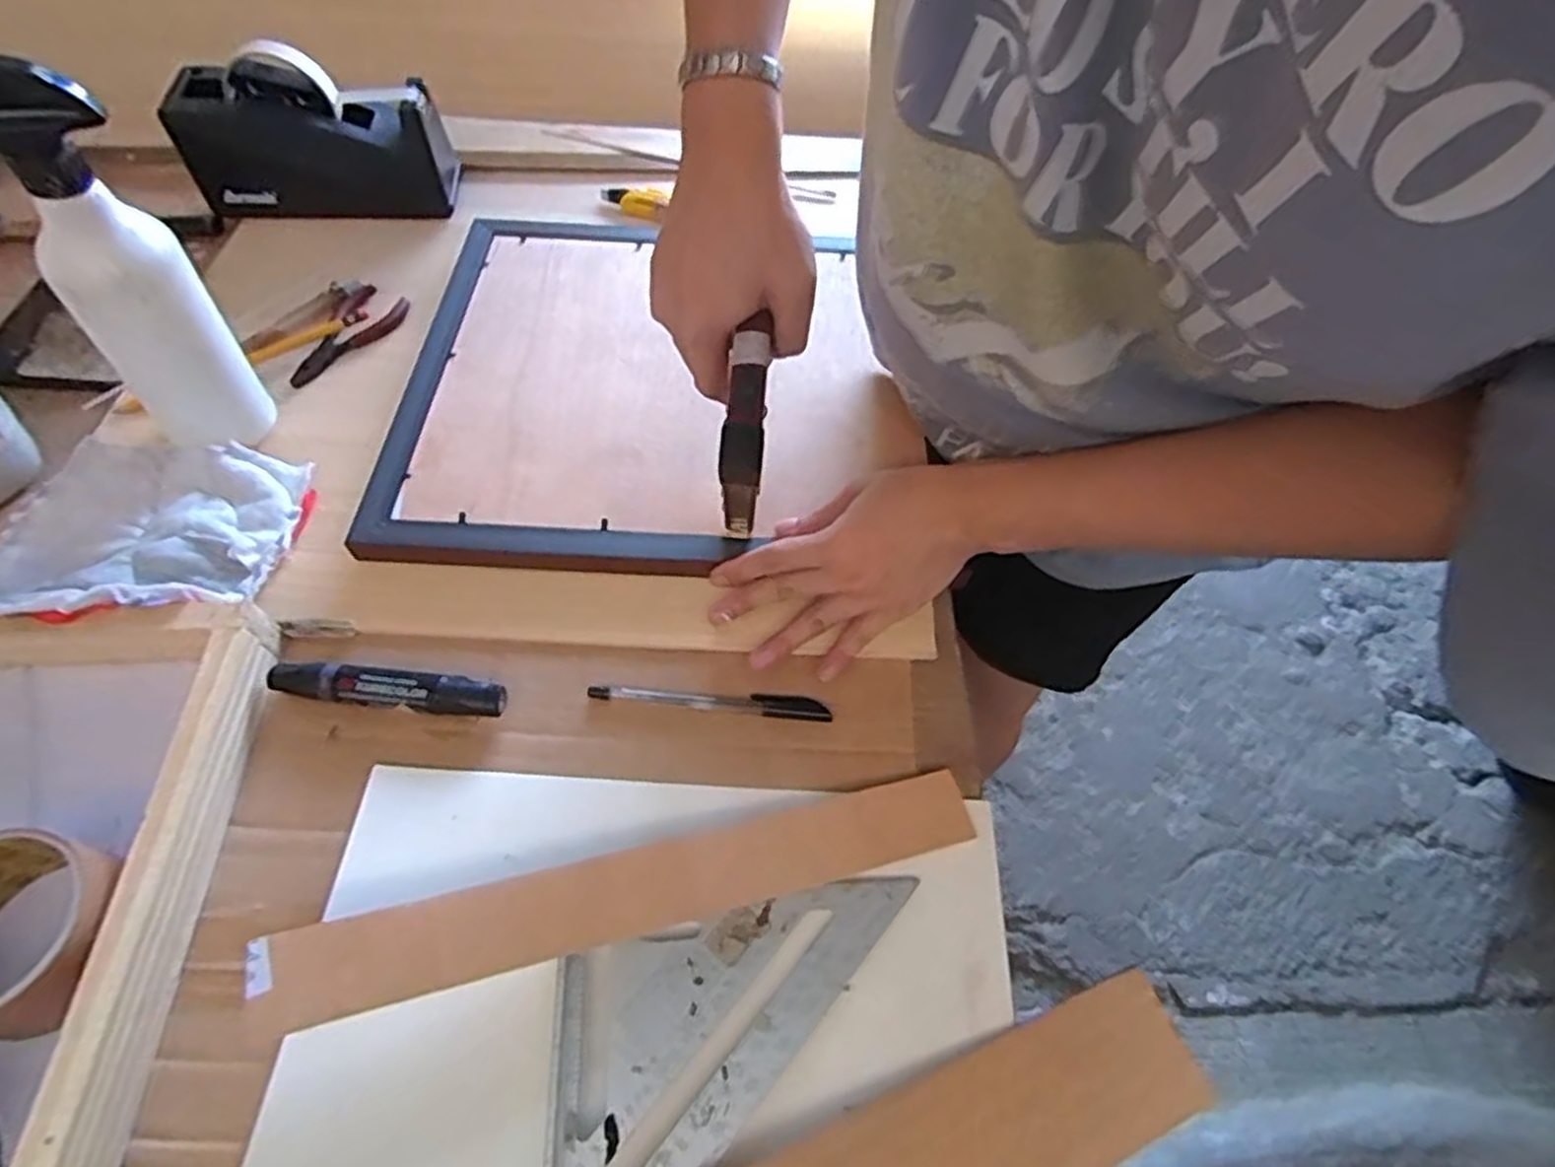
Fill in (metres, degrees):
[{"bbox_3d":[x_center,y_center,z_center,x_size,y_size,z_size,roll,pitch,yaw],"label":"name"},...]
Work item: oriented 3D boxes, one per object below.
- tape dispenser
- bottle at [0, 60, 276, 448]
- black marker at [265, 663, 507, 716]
[{"bbox_3d":[-0.393,-0.383,0.654,0.208,0.112,0.073,-6,60,-6],"label":"tape dispenser"},{"bbox_3d":[-0.382,-0.174,0.450,0.064,0.234,0.075,41,66,19],"label":"bottle"},{"bbox_3d":[-0.227,0.062,0.444,0.133,0.020,0.019,5,59,0],"label":"black marker"}]

